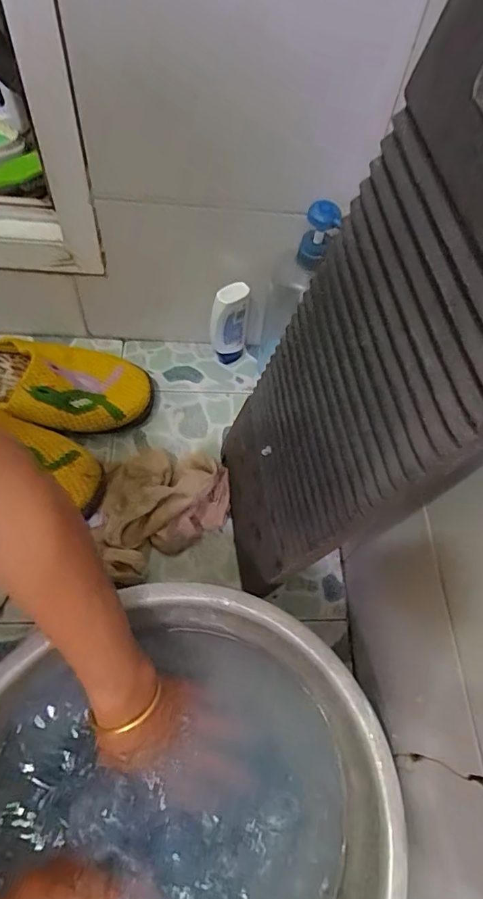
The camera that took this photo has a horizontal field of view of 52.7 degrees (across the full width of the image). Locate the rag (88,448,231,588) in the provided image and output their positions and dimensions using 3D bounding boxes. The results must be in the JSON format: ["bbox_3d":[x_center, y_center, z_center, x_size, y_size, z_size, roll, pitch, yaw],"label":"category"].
[{"bbox_3d":[-0.088,0.064,0.556,0.151,0.059,0.140,-7,62,-8],"label":"rag"}]

